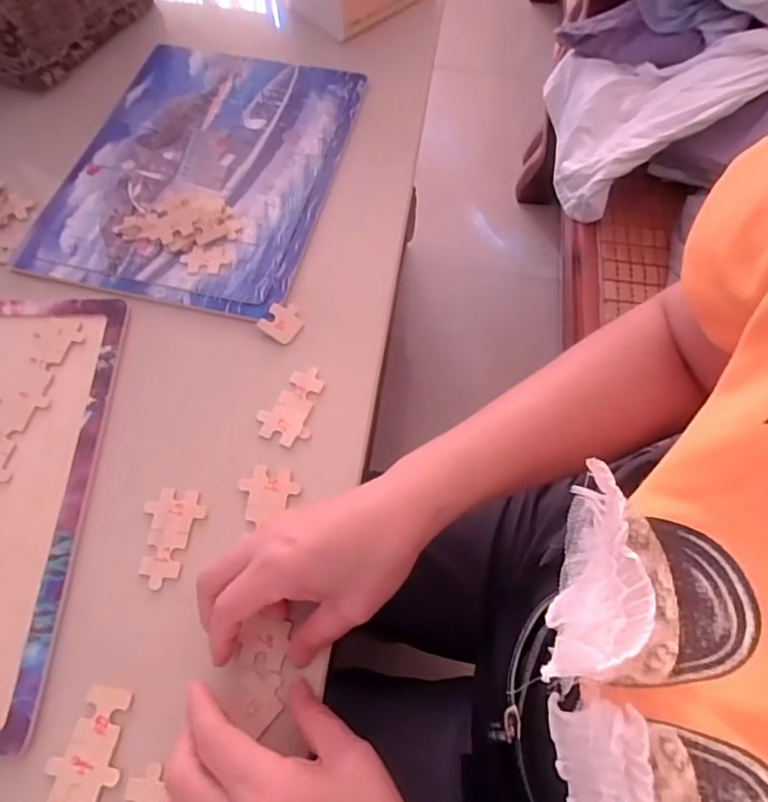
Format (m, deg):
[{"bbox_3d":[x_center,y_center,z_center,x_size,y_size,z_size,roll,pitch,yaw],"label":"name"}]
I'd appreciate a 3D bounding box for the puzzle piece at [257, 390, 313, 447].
[{"bbox_3d":[-0.066,0.011,0.397,0.037,0.004,0.036,22,64,11],"label":"puzzle piece"}]

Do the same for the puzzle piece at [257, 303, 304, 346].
[{"bbox_3d":[-0.075,-0.058,0.428,0.028,0.008,0.029,31,66,12],"label":"puzzle piece"}]

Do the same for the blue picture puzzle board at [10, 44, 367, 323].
[{"bbox_3d":[-0.158,-0.207,0.498,0.225,0.012,0.282,12,63,6],"label":"blue picture puzzle board"}]

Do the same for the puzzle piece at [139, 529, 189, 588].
[{"bbox_3d":[-0.135,0.096,0.354,0.024,0.004,0.035,5,62,3],"label":"puzzle piece"}]

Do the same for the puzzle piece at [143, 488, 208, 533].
[{"bbox_3d":[-0.132,0.068,0.367,0.038,0.004,0.027,5,62,3],"label":"puzzle piece"}]

